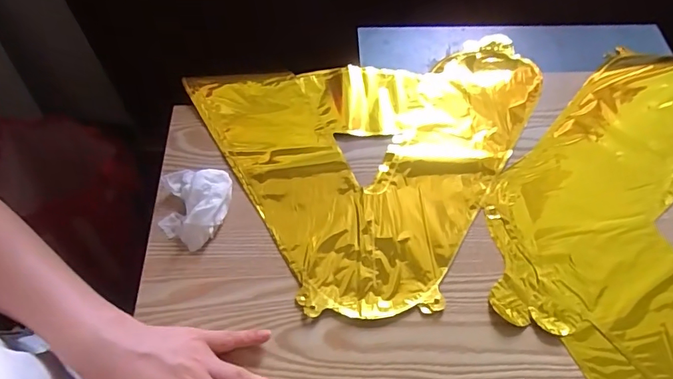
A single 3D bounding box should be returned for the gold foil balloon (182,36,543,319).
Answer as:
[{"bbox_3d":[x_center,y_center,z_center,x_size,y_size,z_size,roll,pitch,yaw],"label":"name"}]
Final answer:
[{"bbox_3d":[0.074,-0.057,0.491,0.358,0.011,0.310,-23,62,-14],"label":"gold foil balloon"}]

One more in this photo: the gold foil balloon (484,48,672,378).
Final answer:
[{"bbox_3d":[0.313,0.004,0.465,0.235,0.008,0.414,35,64,18],"label":"gold foil balloon"}]

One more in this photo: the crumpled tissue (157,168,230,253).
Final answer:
[{"bbox_3d":[-0.134,0.015,0.434,0.062,0.025,0.075,3,59,1],"label":"crumpled tissue"}]

